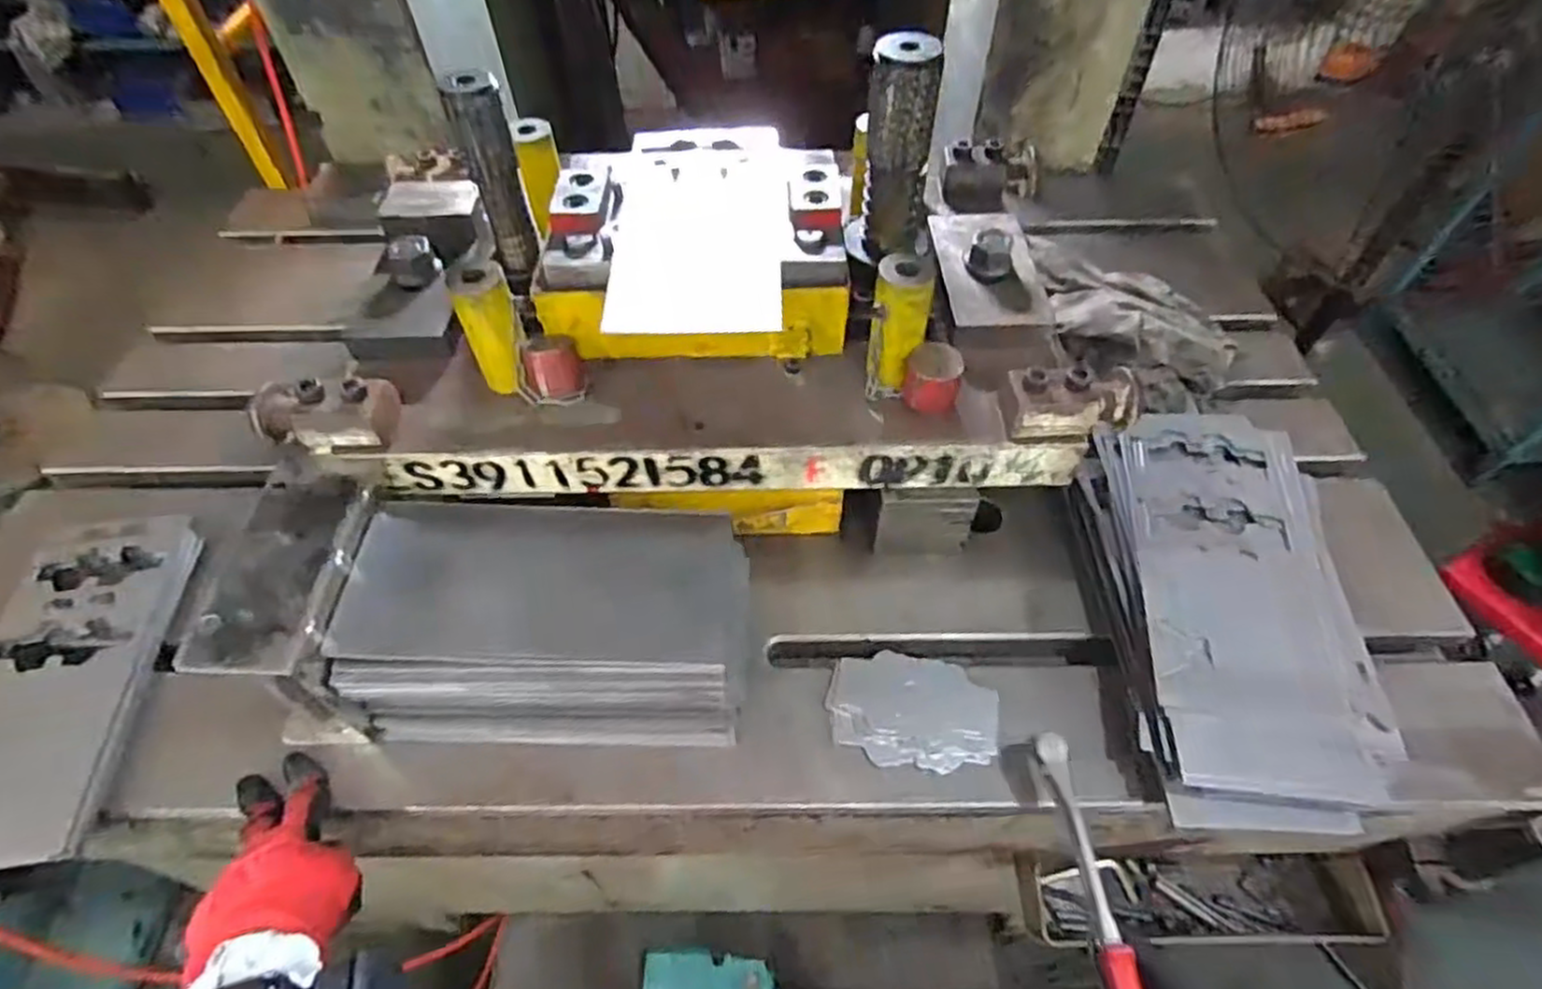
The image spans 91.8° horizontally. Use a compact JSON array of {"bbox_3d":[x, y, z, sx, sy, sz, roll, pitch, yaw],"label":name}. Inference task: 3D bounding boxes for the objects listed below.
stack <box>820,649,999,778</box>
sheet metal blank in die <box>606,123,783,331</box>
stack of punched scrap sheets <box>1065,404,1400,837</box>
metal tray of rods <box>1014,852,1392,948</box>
[{"bbox_3d":[0.105,0.158,0.543,0.120,0.017,0.076,6,52,5],"label":"stack"},{"bbox_3d":[-0.053,-0.213,0.570,0.120,0.008,0.256,-1,53,-1],"label":"sheet metal blank in die"},{"bbox_3d":[0.340,0.076,0.563,0.175,0.050,0.322,2,52,2],"label":"stack of punched scrap sheets"},{"bbox_3d":[0.418,0.381,0.705,0.272,0.050,0.077,0,52,0],"label":"metal tray of rods"}]

